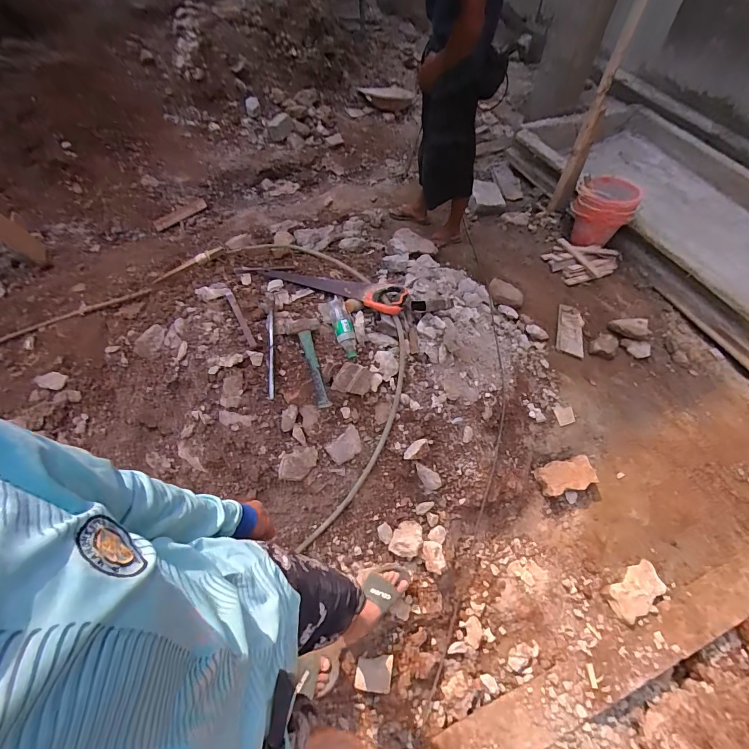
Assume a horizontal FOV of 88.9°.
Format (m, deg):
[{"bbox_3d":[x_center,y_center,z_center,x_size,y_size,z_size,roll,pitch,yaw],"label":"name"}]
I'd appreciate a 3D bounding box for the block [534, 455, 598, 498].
[{"bbox_3d":[0.734,0.388,1.460,0.230,0.061,0.121,-13,58,-7],"label":"block"}]

